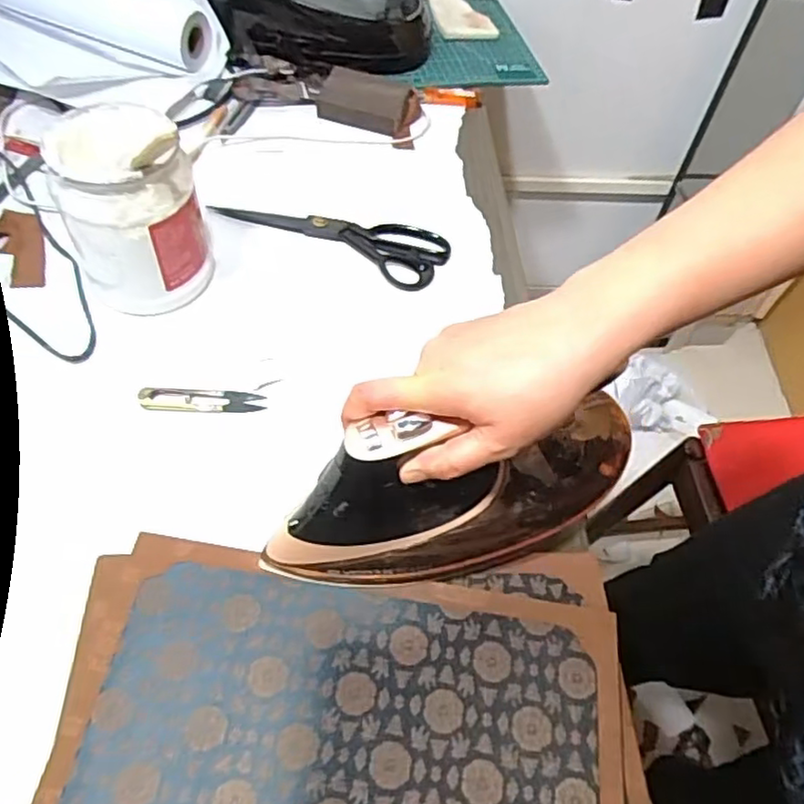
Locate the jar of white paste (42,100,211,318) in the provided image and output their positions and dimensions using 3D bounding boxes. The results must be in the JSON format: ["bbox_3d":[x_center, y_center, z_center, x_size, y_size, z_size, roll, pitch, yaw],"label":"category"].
[{"bbox_3d":[-0.239,-0.168,0.586,0.109,0.172,0.105,2,55,-3],"label":"jar of white paste"}]

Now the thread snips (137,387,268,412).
[{"bbox_3d":[-0.173,-0.003,0.573,0.104,0.011,0.021,-1,55,-5],"label":"thread snips"}]

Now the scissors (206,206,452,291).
[{"bbox_3d":[-0.073,-0.187,0.712,0.250,0.011,0.083,23,56,12],"label":"scissors"}]

